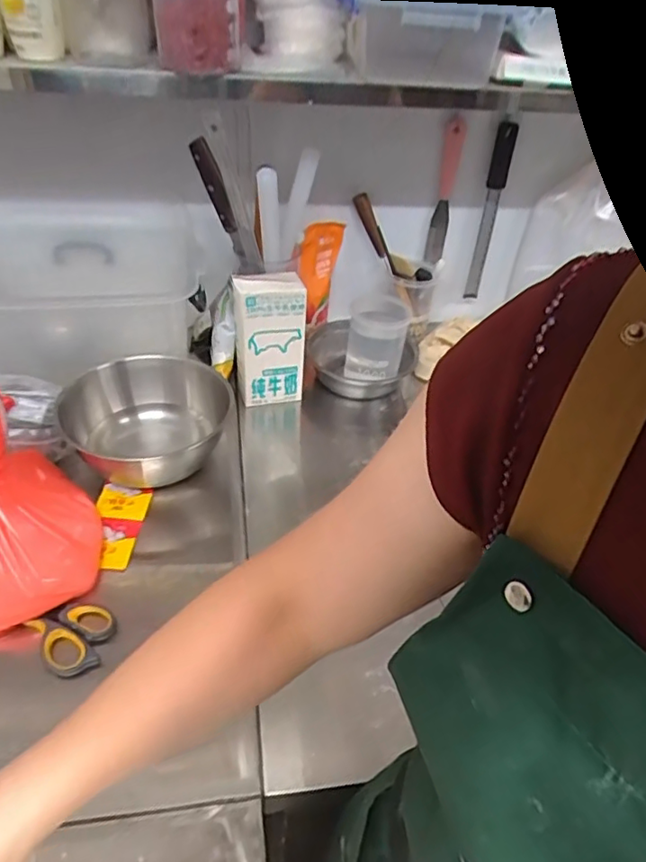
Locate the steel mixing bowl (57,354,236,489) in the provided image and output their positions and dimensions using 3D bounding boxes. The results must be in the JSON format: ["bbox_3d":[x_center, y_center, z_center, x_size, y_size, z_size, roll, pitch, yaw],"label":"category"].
[{"bbox_3d":[-0.234,-0.012,0.791,0.202,0.081,0.206,3,40,-2],"label":"steel mixing bowl"}]

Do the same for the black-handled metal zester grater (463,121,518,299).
[{"bbox_3d":[0.277,-0.362,0.999,0.032,0.288,0.020,-2,38,-9],"label":"black-handled metal zester grater"}]

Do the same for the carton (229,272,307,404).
[{"bbox_3d":[-0.081,-0.133,0.882,0.101,0.202,0.045,-7,41,-14],"label":"carton"}]

